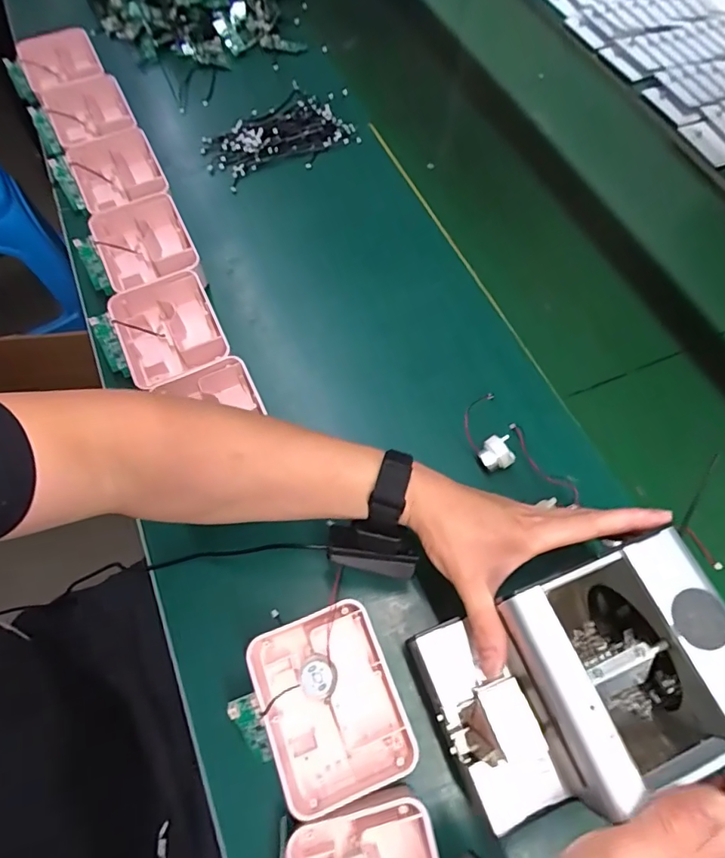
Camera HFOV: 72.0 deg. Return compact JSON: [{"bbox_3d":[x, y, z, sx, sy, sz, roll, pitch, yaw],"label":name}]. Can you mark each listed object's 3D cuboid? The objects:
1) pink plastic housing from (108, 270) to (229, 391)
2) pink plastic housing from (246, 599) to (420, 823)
[{"bbox_3d":[-0.207,-0.094,0.548,0.104,0.068,0.130,-23,68,-13],"label":"pink plastic housing"},{"bbox_3d":[-0.026,0.215,0.394,0.100,0.041,0.127,-19,67,-11],"label":"pink plastic housing"}]

